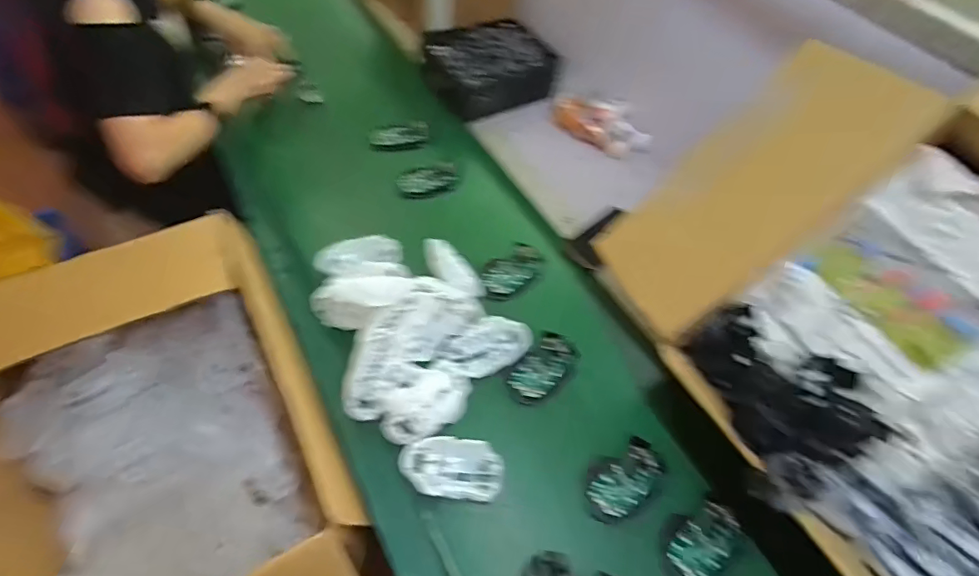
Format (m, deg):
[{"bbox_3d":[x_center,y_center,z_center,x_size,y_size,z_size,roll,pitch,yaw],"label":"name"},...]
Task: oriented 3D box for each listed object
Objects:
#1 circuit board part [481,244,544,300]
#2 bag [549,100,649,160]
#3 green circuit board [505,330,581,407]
[{"bbox_3d":[0.033,-0.026,0.795,0.107,0.024,0.063,-37,67,-13],"label":"circuit board part"},{"bbox_3d":[0.223,-0.328,0.990,0.190,0.063,0.078,37,57,25],"label":"bag"},{"bbox_3d":[0.075,0.113,0.703,0.061,0.025,0.107,40,70,12],"label":"green circuit board"}]

